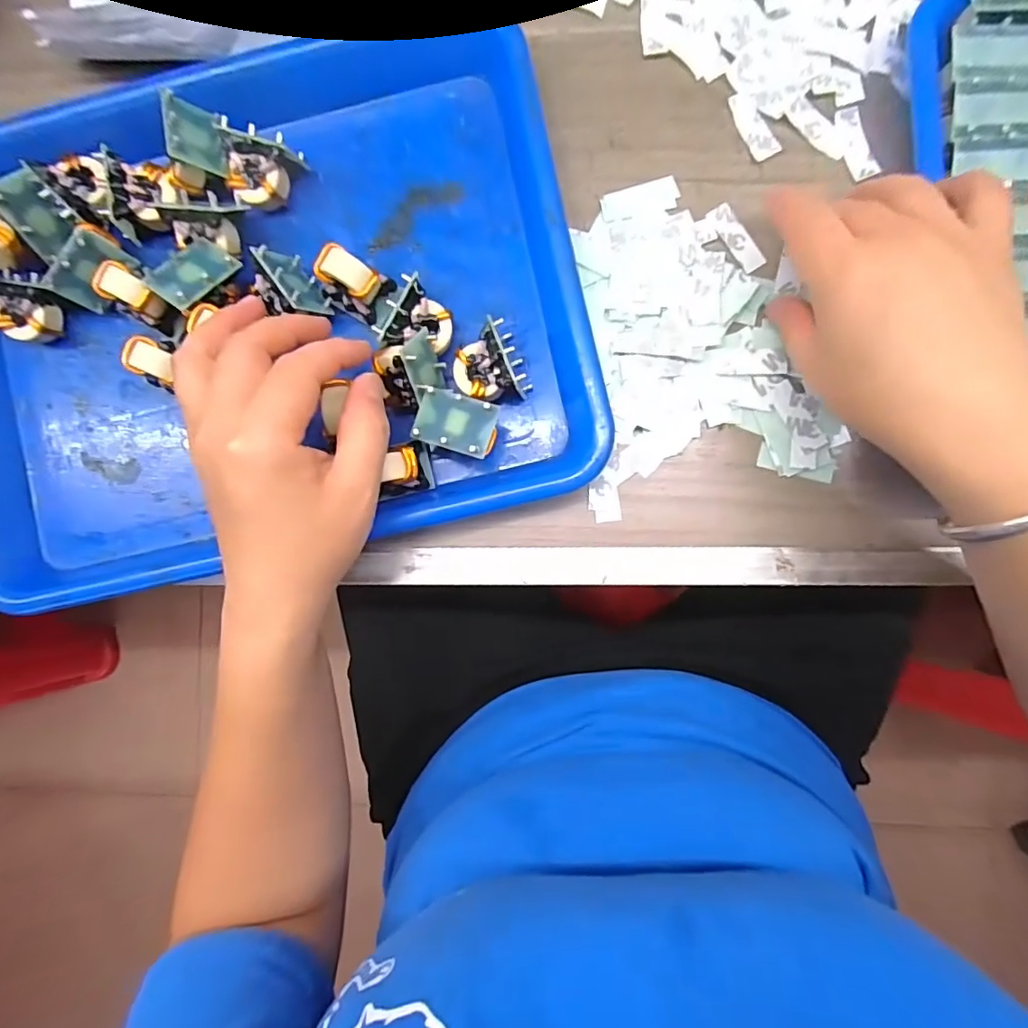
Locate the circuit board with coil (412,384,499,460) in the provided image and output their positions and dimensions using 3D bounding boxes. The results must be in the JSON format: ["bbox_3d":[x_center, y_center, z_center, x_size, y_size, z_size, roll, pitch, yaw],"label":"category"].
[{"bbox_3d":[-0.028,-0.043,0.254,0.038,0.034,0.026,17,90,2],"label":"circuit board with coil"}]

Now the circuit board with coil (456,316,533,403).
[{"bbox_3d":[-0.012,-0.072,0.258,0.034,0.026,0.033,-30,89,2],"label":"circuit board with coil"}]

